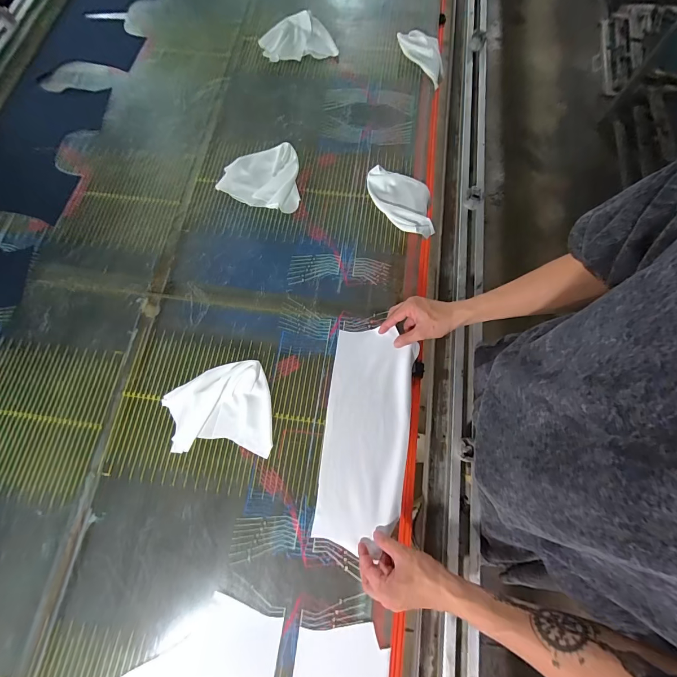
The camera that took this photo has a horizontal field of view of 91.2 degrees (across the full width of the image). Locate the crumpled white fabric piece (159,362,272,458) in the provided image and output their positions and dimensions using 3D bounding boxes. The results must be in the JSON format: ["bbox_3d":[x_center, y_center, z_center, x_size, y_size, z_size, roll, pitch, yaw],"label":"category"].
[{"bbox_3d":[-0.218,0.133,0.608,0.183,0.011,0.163,-9,73,0],"label":"crumpled white fabric piece"}]

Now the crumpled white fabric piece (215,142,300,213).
[{"bbox_3d":[-0.181,-0.365,0.757,0.177,0.023,0.160,-3,73,1],"label":"crumpled white fabric piece"}]

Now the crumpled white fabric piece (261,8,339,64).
[{"bbox_3d":[-0.116,-0.810,0.896,0.193,0.029,0.161,-18,73,-3],"label":"crumpled white fabric piece"}]

